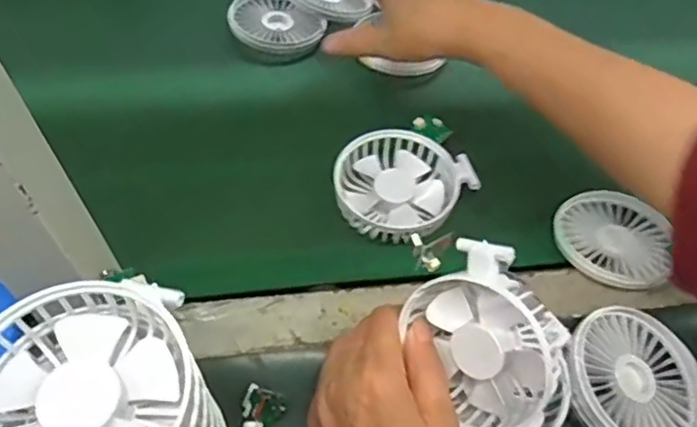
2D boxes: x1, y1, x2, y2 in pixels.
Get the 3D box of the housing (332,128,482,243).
[{"bbox_3d":[0.043,-0.023,0.469,0.101,0.028,0.084,-8,55,-9],"label":"housing"}]

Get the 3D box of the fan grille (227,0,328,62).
[{"bbox_3d":[-0.066,-0.173,0.579,0.085,0.020,0.085,7,61,-12],"label":"fan grille"}]

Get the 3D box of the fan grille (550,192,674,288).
[{"bbox_3d":[0.194,0.015,0.456,0.078,0.017,0.085,2,54,-2],"label":"fan grille"}]

